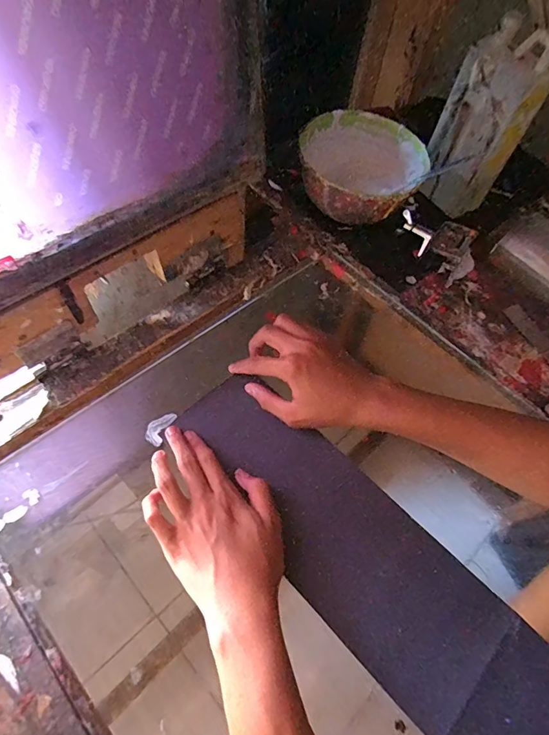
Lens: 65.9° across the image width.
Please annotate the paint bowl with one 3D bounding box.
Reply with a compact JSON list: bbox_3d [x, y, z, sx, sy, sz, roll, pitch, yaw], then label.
[{"bbox_3d":[0.108,-0.256,0.552,0.159,0.063,0.162,2,58,-3],"label":"paint bowl"}]

